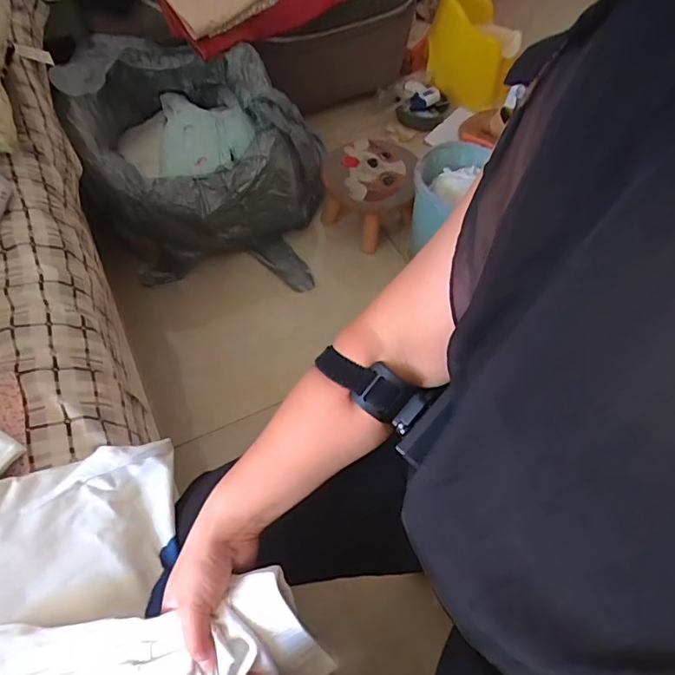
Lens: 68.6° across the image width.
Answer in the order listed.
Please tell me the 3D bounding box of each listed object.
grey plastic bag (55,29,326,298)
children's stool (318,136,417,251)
[{"bbox_3d":[-0.318,-0.453,1.267,0.544,0.404,0.499,-3,58,-4],"label":"grey plastic bag"},{"bbox_3d":[0.082,-0.398,1.352,0.235,0.201,0.244,5,58,1],"label":"children's stool"}]

